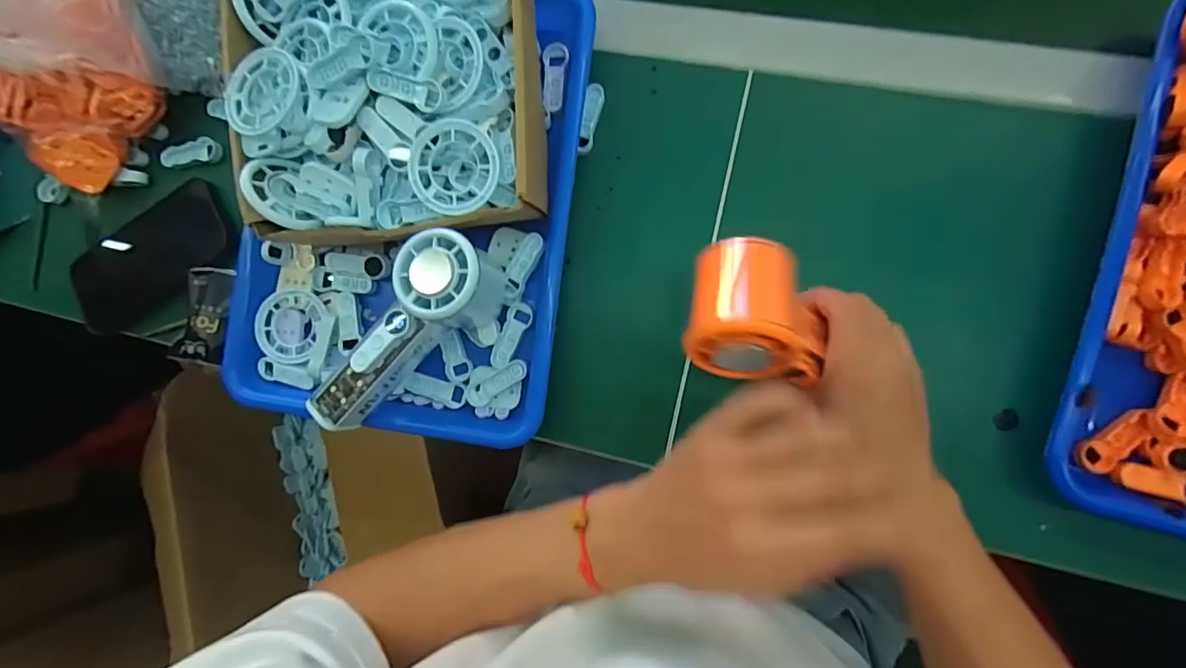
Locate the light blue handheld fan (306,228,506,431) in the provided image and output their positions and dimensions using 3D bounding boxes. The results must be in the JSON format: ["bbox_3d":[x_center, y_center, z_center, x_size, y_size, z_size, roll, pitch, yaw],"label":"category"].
[{"bbox_3d":[-0.126,0.001,0.353,0.059,0.065,0.152,45,93,9],"label":"light blue handheld fan"}]

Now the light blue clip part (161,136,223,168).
[{"bbox_3d":[-0.335,-0.151,0.429,0.046,0.008,0.021,-15,84,-9],"label":"light blue clip part"}]

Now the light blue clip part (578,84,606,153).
[{"bbox_3d":[-0.001,-0.161,0.382,0.013,0.011,0.053,9,88,9],"label":"light blue clip part"}]

